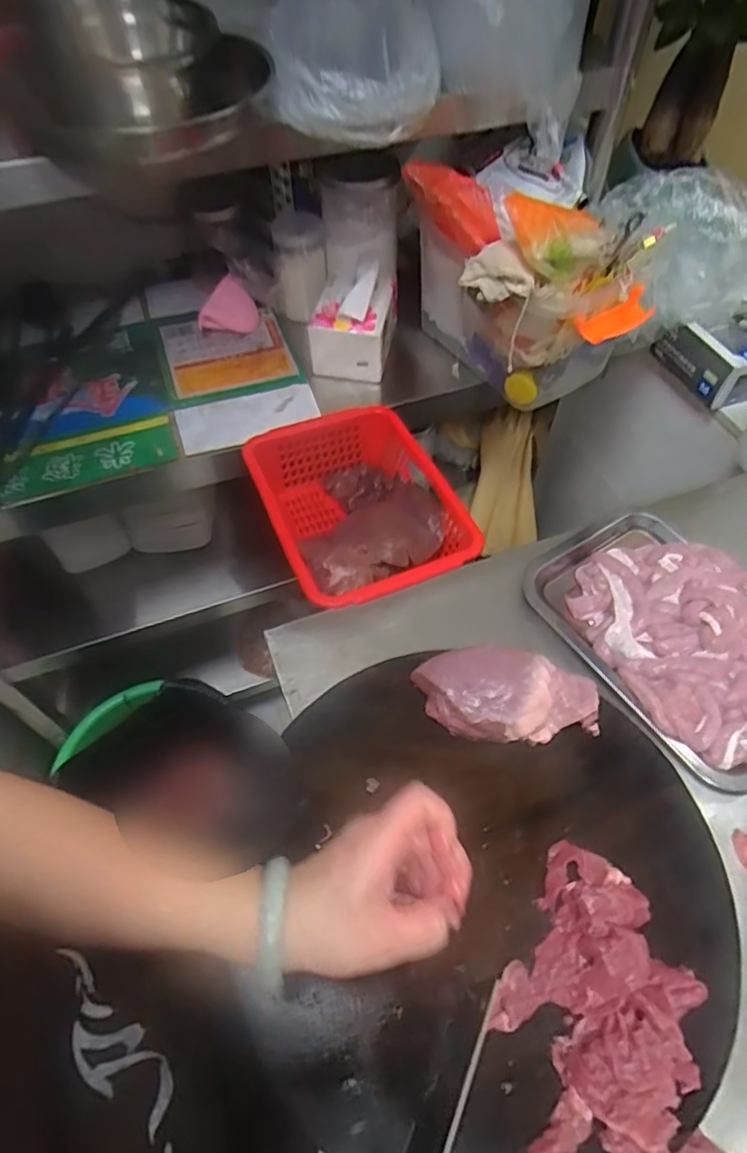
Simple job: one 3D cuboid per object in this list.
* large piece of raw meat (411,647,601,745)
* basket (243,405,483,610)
[{"bbox_3d":[0.102,0.089,0.475,0.139,0.036,0.067,3,55,2],"label":"large piece of raw meat"},{"bbox_3d":[-0.014,-0.065,0.706,0.189,0.090,0.256,-19,57,-13],"label":"basket"}]

